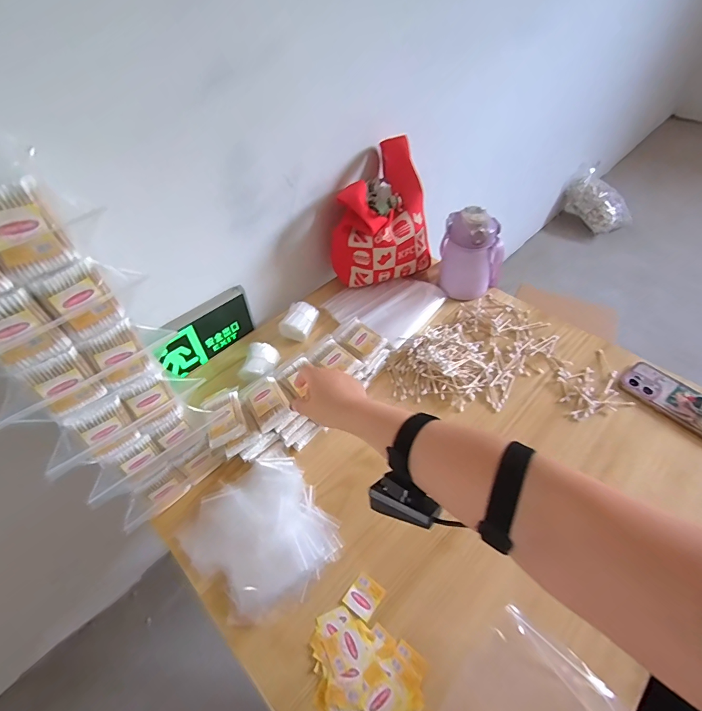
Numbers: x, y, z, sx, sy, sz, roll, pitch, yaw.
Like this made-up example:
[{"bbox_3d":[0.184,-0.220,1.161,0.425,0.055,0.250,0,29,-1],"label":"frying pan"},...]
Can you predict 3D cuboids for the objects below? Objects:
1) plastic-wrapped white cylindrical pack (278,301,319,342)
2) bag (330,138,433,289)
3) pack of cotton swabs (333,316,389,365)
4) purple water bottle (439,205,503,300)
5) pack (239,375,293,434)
[{"bbox_3d":[-0.103,-0.070,0.787,0.055,0.042,0.078,13,51,17],"label":"plastic-wrapped white cylindrical pack"},{"bbox_3d":[0.059,-0.299,0.843,0.213,0.217,0.200,-6,48,0],"label":"bag"},{"bbox_3d":[0.011,-0.030,0.673,0.092,0.020,0.059,34,60,30],"label":"pack of cotton swabs"},{"bbox_3d":[0.253,-0.216,0.806,0.125,0.168,0.108,5,49,10],"label":"purple water bottle"},{"bbox_3d":[-0.128,0.071,0.601,0.055,0.030,0.070,-29,52,-19],"label":"pack"}]

